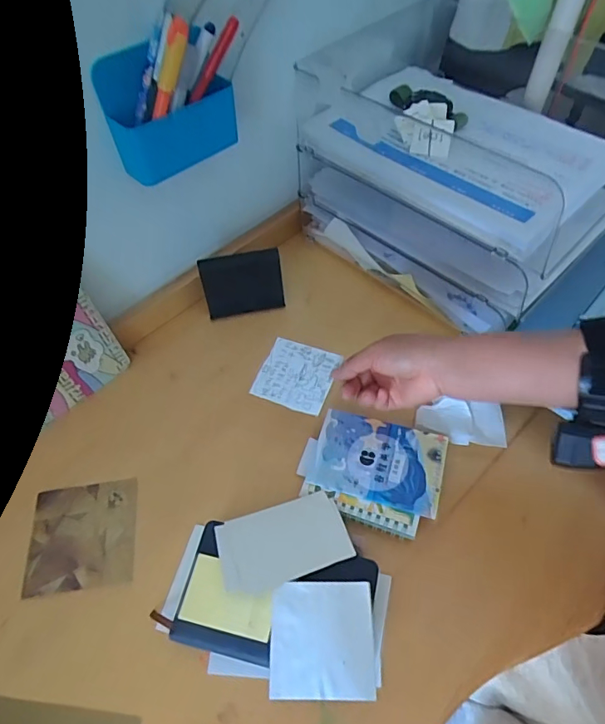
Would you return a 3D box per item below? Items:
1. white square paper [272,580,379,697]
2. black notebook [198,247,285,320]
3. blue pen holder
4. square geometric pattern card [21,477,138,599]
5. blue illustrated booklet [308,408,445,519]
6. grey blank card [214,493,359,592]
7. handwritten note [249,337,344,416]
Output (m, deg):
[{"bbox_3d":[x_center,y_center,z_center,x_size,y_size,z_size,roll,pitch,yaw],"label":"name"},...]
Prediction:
[{"bbox_3d":[0.016,0.215,0.363,0.079,0.009,0.078,0,55,2],"label":"white square paper"},{"bbox_3d":[-0.073,-0.096,0.575,0.095,0.079,0.004,-10,38,-5],"label":"black notebook"},{"bbox_3d":[-0.120,-0.234,0.432,0.115,0.098,0.043,-35,60,-20],"label":"blue pen holder"},{"bbox_3d":[-0.211,0.164,0.446,0.098,0.004,0.097,-8,55,-3],"label":"square geometric pattern card"},{"bbox_3d":[0.074,0.096,0.459,0.124,0.006,0.083,13,58,13],"label":"blue illustrated booklet"},{"bbox_3d":[-0.016,0.157,0.409,0.110,0.007,0.068,-12,43,-17],"label":"grey blank card"},{"bbox_3d":[-0.006,0.012,0.460,0.076,0.004,0.064,17,73,22],"label":"handwritten note"}]

